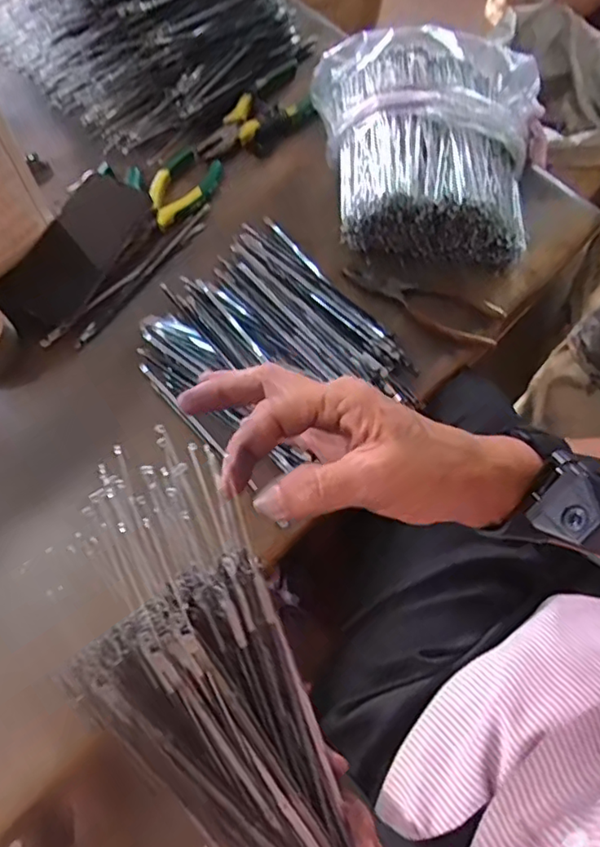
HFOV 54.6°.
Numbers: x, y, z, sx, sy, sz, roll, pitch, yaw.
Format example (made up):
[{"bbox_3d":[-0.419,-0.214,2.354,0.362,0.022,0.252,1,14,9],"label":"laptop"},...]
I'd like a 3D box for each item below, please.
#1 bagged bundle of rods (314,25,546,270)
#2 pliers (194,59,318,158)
[{"bbox_3d":[0.124,-0.267,0.559,0.227,0.088,0.207,6,70,1],"label":"bagged bundle of rods"},{"bbox_3d":[-0.039,-0.327,0.622,0.065,0.020,0.155,40,74,12],"label":"pliers"}]

